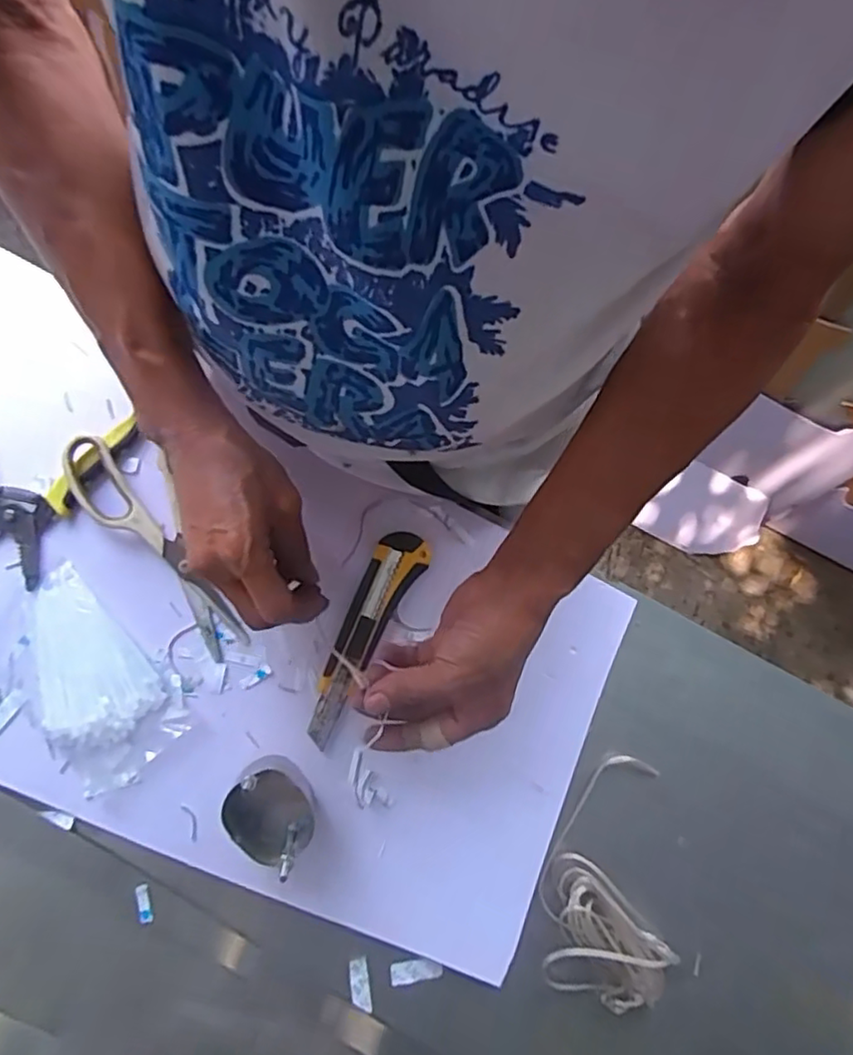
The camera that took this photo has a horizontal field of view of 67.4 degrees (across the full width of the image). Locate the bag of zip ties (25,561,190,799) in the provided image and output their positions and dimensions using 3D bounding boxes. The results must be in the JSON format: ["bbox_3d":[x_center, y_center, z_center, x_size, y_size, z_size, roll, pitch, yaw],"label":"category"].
[{"bbox_3d":[-0.250,0.114,0.470,0.091,0.024,0.148,-43,82,-10],"label":"bag of zip ties"}]

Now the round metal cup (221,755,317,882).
[{"bbox_3d":[-0.114,0.204,0.449,0.060,0.061,0.068,-37,81,-9],"label":"round metal cup"}]

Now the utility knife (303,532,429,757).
[{"bbox_3d":[-0.049,0.084,0.497,0.039,0.024,0.169,25,78,4],"label":"utility knife"}]

